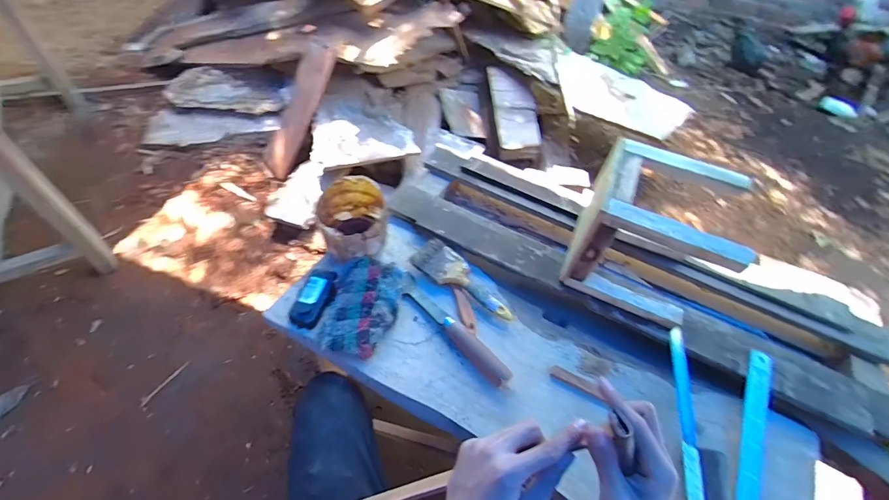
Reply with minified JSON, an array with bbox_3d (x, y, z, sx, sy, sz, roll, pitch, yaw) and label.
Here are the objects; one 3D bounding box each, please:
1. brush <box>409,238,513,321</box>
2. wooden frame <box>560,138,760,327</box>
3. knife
[{"bbox_3d":[0.035,0.051,0.719,0.209,0.020,0.072,34,57,19],"label":"brush"},{"bbox_3d":[0.336,-0.031,0.660,0.195,0.190,0.188,22,54,11],"label":"wooden frame"},{"bbox_3d":[0.017,0.135,0.668,0.228,0.016,0.033,40,59,22],"label":"knife"}]

